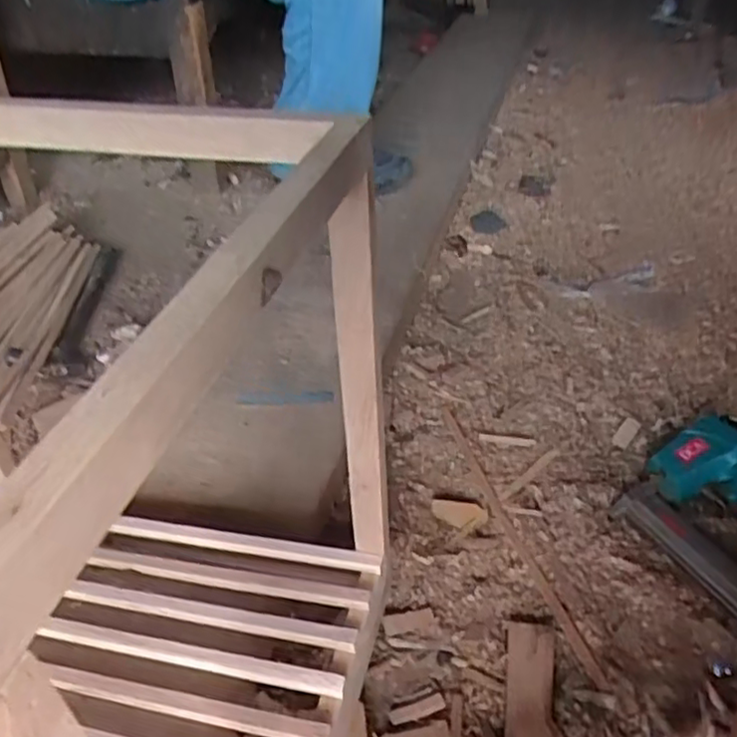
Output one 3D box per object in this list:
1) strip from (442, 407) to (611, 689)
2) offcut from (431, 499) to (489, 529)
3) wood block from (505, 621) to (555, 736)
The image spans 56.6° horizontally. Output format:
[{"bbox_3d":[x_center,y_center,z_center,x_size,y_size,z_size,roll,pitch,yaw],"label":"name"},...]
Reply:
[{"bbox_3d":[0.142,0.155,0.702,0.014,0.009,0.357,-10,40,-12],"label":"strip"},{"bbox_3d":[0.095,0.149,0.710,0.057,0.012,0.027,4,39,5],"label":"offcut"},{"bbox_3d":[0.132,0.260,0.561,0.038,0.020,0.115,9,39,10],"label":"wood block"}]

